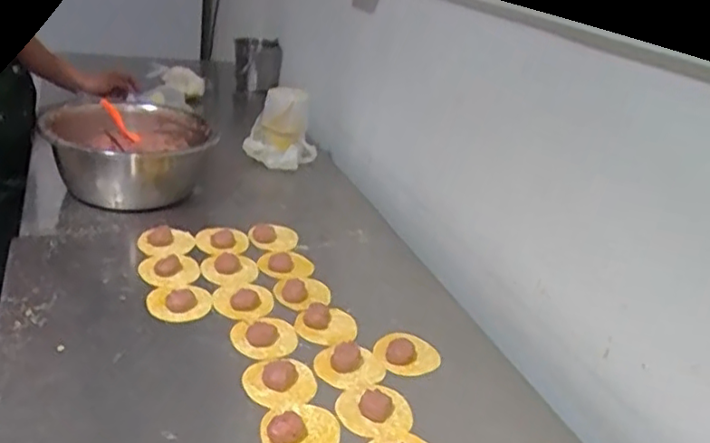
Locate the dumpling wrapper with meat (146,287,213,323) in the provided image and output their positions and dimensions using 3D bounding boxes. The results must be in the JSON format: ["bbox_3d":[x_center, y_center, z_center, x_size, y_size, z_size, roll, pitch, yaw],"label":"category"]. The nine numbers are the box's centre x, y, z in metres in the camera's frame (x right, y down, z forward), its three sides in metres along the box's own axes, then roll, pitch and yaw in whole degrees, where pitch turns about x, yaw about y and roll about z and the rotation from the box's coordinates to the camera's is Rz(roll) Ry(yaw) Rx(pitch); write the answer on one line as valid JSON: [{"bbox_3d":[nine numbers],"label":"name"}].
[{"bbox_3d":[-0.231,0.107,0.833,0.082,0.017,0.064,0,28,-14],"label":"dumpling wrapper with meat"}]

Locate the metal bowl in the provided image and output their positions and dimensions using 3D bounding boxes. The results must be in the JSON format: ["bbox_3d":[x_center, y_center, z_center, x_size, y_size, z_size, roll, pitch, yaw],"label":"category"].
[{"bbox_3d":[-0.401,-0.125,1.132,0.264,0.127,0.264,8,24,-4],"label":"metal bowl"}]

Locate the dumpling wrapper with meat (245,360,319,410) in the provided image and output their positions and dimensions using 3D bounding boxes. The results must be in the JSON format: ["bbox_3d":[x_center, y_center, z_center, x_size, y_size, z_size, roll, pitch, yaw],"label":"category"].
[{"bbox_3d":[-0.086,0.185,0.722,0.082,0.009,0.081,6,27,-3],"label":"dumpling wrapper with meat"}]

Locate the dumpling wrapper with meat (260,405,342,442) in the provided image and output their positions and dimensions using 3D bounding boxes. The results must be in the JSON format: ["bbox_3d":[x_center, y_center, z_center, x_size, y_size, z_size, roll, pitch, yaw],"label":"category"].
[{"bbox_3d":[-0.055,0.214,0.658,0.082,0.019,0.071,-5,29,-22],"label":"dumpling wrapper with meat"}]

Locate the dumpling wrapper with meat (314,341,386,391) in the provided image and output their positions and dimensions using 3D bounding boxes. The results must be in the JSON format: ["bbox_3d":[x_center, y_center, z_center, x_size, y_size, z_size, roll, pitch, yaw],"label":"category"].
[{"bbox_3d":[-0.003,0.172,0.760,0.084,0.018,0.071,0,28,-13],"label":"dumpling wrapper with meat"}]

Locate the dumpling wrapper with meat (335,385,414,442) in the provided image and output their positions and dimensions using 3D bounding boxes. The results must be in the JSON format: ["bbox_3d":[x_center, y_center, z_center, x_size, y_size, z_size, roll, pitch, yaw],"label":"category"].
[{"bbox_3d":[0.022,0.205,0.698,0.082,0.015,0.078,6,27,-3],"label":"dumpling wrapper with meat"}]

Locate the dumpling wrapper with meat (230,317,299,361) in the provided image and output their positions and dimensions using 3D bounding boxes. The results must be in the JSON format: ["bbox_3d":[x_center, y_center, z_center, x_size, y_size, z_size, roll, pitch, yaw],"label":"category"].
[{"bbox_3d":[-0.113,0.143,0.792,0.082,0.016,0.083,2,27,-9],"label":"dumpling wrapper with meat"}]

